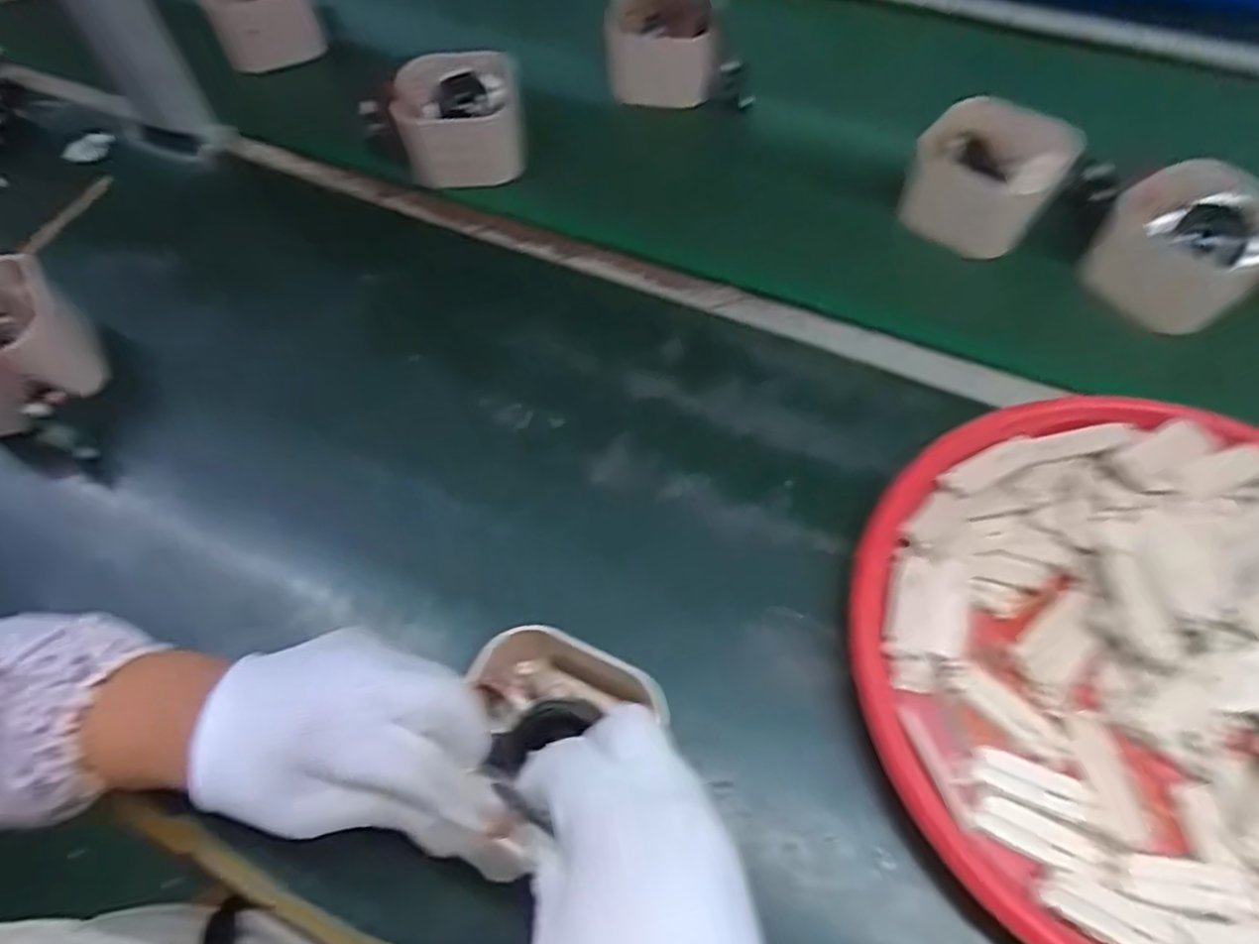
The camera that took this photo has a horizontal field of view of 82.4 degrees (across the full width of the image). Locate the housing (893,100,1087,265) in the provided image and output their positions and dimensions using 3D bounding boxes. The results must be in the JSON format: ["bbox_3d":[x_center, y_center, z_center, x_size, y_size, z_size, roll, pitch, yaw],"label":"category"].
[{"bbox_3d":[0.258,-0.215,0.518,0.097,0.059,0.105,26,64,16],"label":"housing"}]

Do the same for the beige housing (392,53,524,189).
[{"bbox_3d":[-0.134,-0.275,0.573,0.103,0.058,0.099,-10,60,-4],"label":"beige housing"}]

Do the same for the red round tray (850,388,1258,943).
[{"bbox_3d":[0.266,0.093,0.349,0.287,0.032,0.283,-1,60,2],"label":"red round tray"}]

